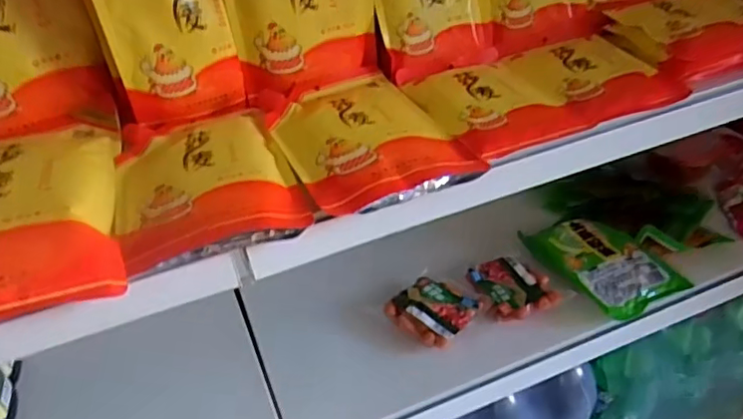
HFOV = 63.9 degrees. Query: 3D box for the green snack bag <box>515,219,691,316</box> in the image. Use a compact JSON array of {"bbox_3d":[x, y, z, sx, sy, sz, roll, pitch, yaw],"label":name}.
[{"bbox_3d":[0.303,0.065,0.790,0.136,0.032,0.172,-24,42,-23],"label":"green snack bag"}]

